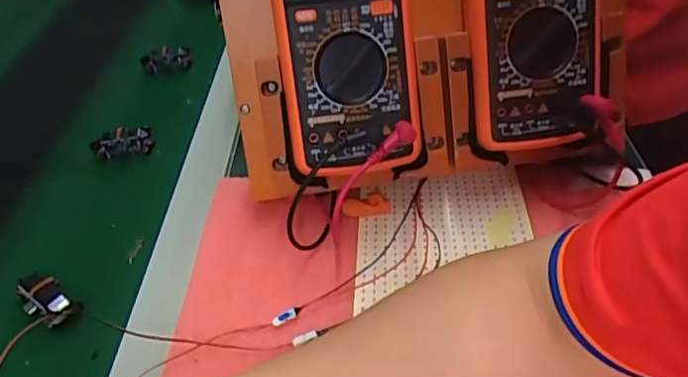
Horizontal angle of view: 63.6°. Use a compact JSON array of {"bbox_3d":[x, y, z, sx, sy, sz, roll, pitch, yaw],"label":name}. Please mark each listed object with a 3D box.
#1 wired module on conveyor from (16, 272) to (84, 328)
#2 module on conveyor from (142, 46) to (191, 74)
[{"bbox_3d":[-0.209,0.077,0.389,0.054,0.017,0.025,25,50,29],"label":"wired module on conveyor"},{"bbox_3d":[-0.204,-0.148,0.639,0.056,0.024,0.013,-11,42,-7],"label":"module on conveyor"}]

